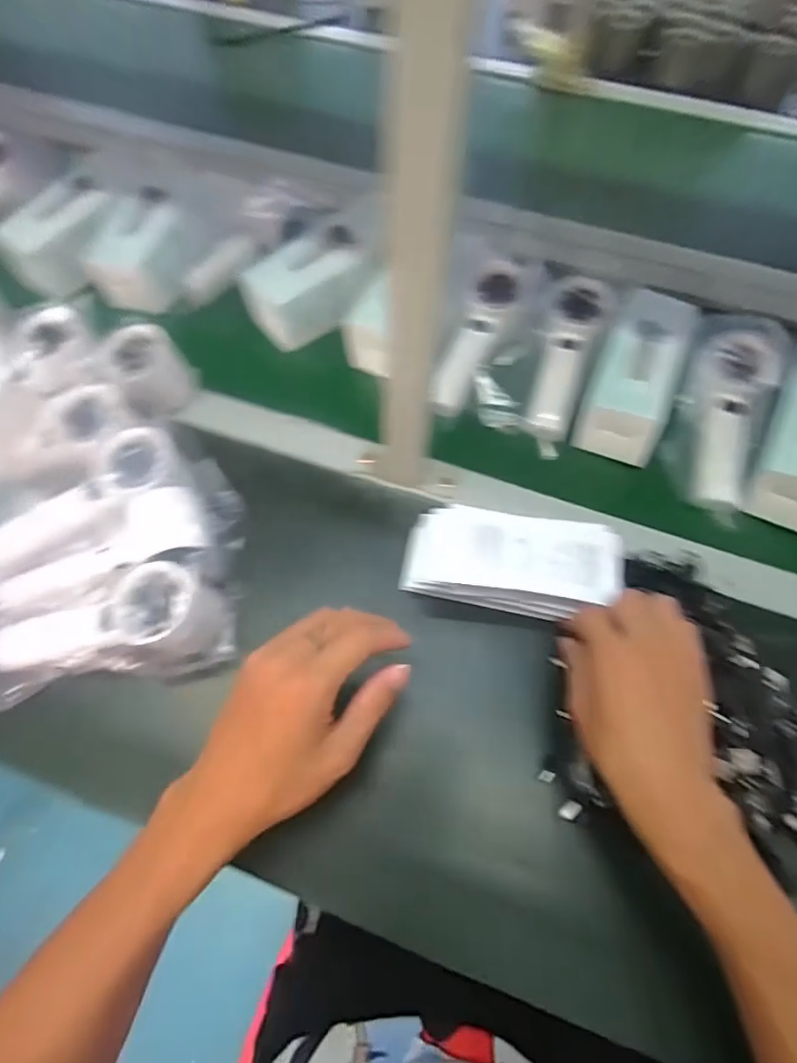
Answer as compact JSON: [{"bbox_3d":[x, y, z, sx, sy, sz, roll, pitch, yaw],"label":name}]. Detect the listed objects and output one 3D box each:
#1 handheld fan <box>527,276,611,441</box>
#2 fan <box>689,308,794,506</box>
[{"bbox_3d":[0.156,-0.166,0.501,0.048,0.033,0.162,16,67,10],"label":"handheld fan"},{"bbox_3d":[0.292,-0.110,0.478,0.070,0.032,0.186,14,82,9],"label":"fan"}]

